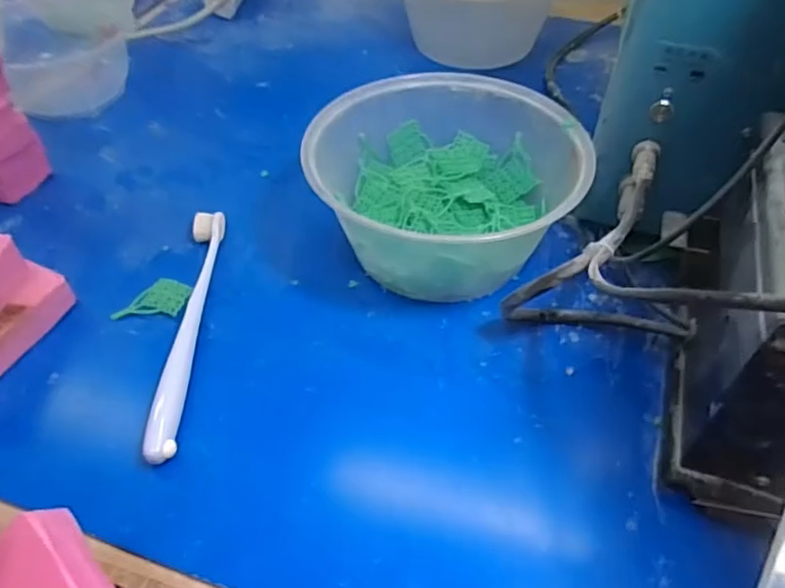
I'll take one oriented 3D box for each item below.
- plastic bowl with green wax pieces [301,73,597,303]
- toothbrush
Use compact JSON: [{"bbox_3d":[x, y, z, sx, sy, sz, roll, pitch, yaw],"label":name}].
[{"bbox_3d":[0.031,-0.067,0.391,0.165,0.076,0.146,-11,49,-9],"label":"plastic bowl with green wax pieces"},{"bbox_3d":[-0.119,0.016,0.358,0.017,0.010,0.178,-3,48,-2],"label":"toothbrush"}]

